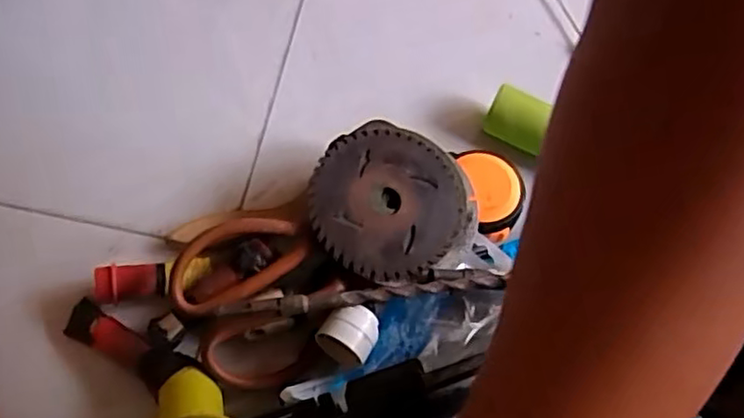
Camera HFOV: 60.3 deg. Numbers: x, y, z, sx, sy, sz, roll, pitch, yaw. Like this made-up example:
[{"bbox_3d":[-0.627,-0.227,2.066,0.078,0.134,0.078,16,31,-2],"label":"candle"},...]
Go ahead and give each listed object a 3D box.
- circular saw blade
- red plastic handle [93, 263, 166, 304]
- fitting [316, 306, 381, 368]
[{"bbox_3d":[0.010,-0.005,0.427,0.100,0.006,0.100,3,73,-10],"label":"circular saw blade"},{"bbox_3d":[-0.157,0.049,0.418,0.042,0.024,0.021,-4,67,-4],"label":"red plastic handle"},{"bbox_3d":[-0.012,0.080,0.395,0.032,0.038,0.036,42,71,14],"label":"fitting"}]

